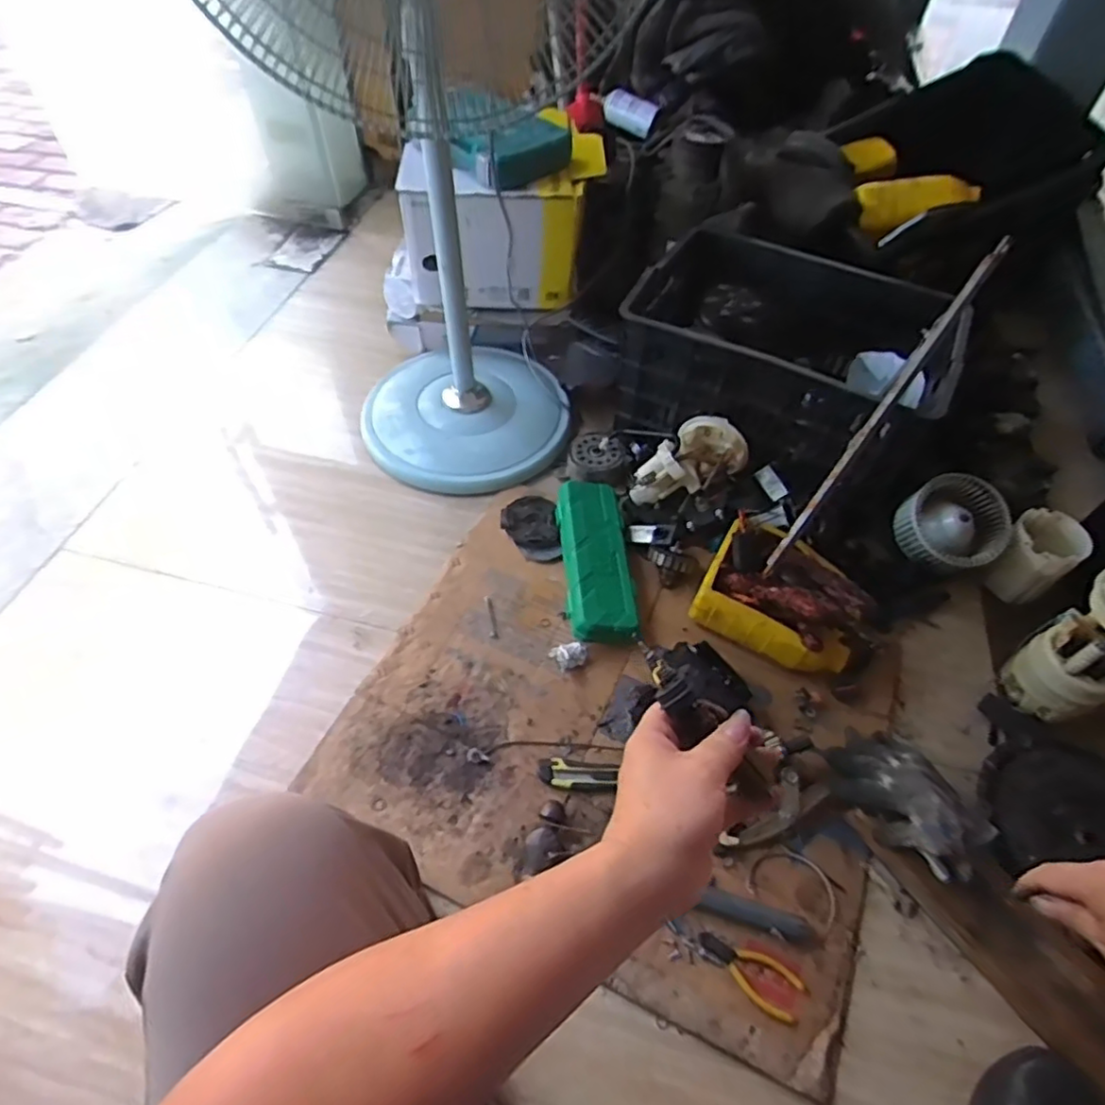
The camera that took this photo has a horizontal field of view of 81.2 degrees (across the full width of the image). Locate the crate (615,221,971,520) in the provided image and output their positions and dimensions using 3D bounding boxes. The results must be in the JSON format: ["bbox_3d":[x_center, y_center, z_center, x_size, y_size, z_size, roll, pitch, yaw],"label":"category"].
[{"bbox_3d":[0.396,-0.329,1.123,0.506,0.238,0.442,27,60,19],"label":"crate"}]

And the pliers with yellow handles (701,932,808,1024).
[{"bbox_3d":[0.217,0.467,0.716,0.116,0.009,0.052,24,57,15],"label":"pliers with yellow handles"}]

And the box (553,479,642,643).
[{"bbox_3d":[0.067,0.004,1.004,0.104,0.056,0.290,-4,54,-3],"label":"box"}]

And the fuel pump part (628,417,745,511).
[{"bbox_3d":[0.230,-0.142,1.066,0.124,0.096,0.158,36,63,24],"label":"fuel pump part"}]

